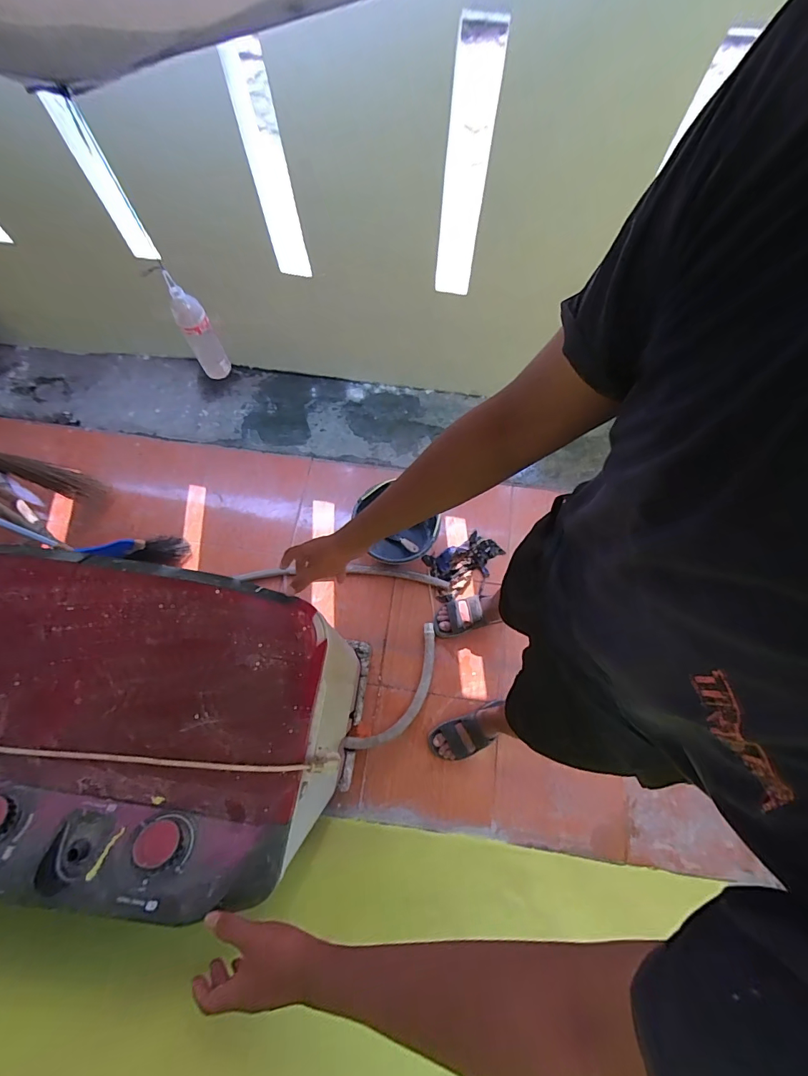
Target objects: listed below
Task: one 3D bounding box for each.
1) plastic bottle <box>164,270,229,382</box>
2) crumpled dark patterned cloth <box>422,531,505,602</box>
[{"bbox_3d":[-0.581,-0.586,1.229,0.090,0.324,0.086,-30,73,-8],"label":"plastic bottle"},{"bbox_3d":[0.215,0.094,1.537,0.279,0.037,0.164,-26,72,-7],"label":"crumpled dark patterned cloth"}]

